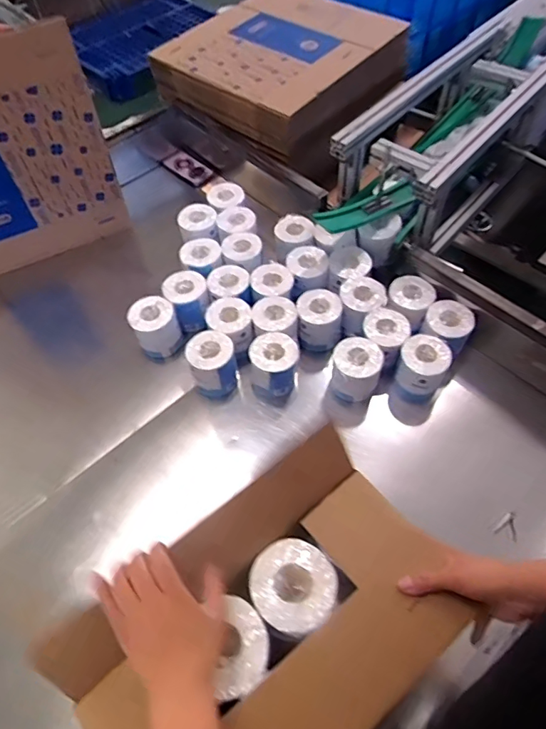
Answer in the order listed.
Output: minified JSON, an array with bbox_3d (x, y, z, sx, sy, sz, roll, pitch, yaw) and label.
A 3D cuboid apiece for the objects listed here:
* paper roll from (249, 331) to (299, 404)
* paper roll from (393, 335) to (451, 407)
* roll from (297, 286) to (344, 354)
[{"bbox_3d":[0.003,0.007,1.045,0.100,0.106,0.114,2,57,3],"label":"paper roll"},{"bbox_3d":[0.318,0.014,1.059,0.094,0.140,0.097,-1,57,1],"label":"paper roll"},{"bbox_3d":[0.105,-0.097,1.113,0.100,0.101,0.103,8,57,7],"label":"roll"}]

